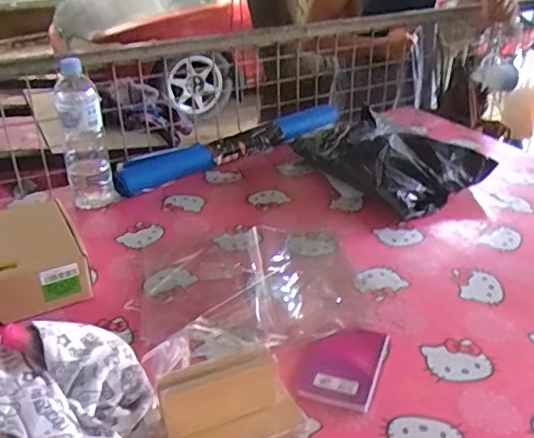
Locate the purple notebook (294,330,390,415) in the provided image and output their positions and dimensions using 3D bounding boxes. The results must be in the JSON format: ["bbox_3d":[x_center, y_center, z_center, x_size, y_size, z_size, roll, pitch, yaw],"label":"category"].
[{"bbox_3d":[0.094,0.179,0.708,0.093,0.012,0.129,10,31,18],"label":"purple notebook"}]

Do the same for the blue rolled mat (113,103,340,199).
[{"bbox_3d":[-0.055,-0.169,1.294,0.635,0.055,0.083,-26,38,-36],"label":"blue rolled mat"}]

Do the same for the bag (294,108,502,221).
[{"bbox_3d":[0.241,-0.130,1.168,0.244,0.101,0.336,-19,34,-28],"label":"bag"}]

